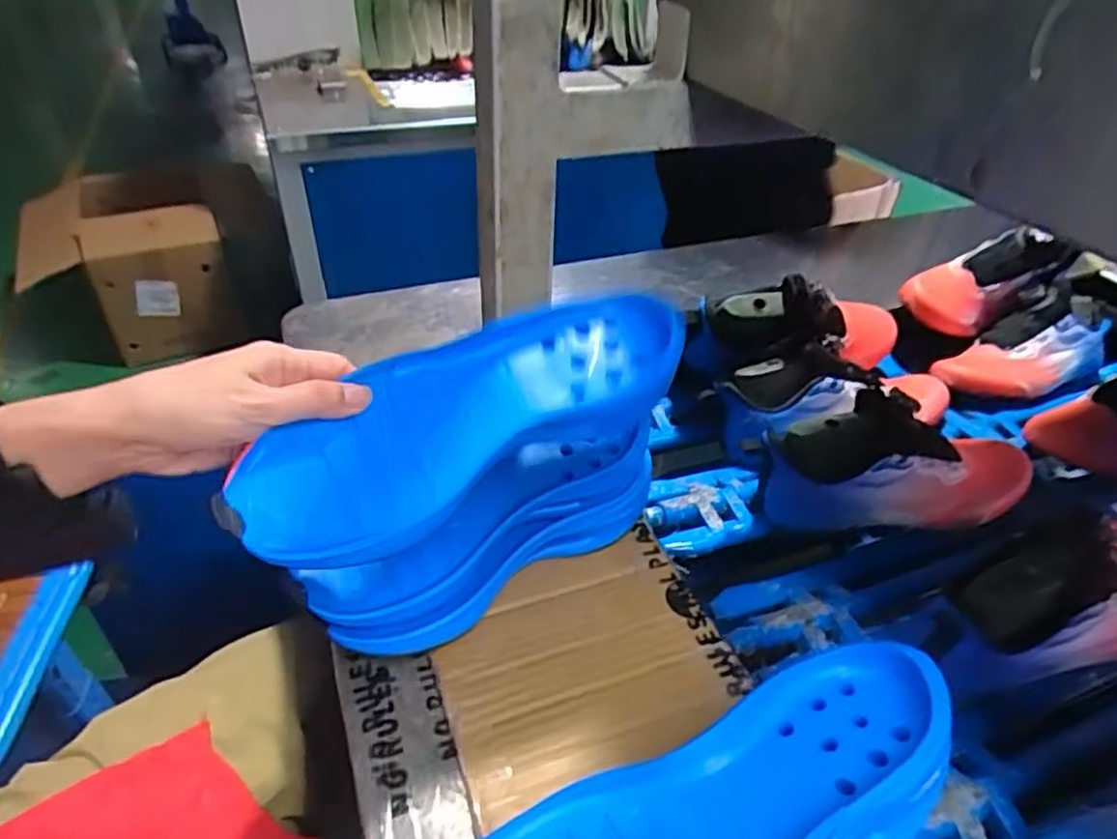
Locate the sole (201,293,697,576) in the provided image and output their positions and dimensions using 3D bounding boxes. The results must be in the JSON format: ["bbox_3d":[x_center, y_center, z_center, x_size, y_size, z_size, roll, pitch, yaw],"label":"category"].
[{"bbox_3d":[-0.050,-0.002,0.373,0.259,0.047,0.087,-27,76,-18],"label":"sole"}]

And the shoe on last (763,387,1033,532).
[{"bbox_3d":[0.292,0.038,0.584,0.229,0.101,0.068,-7,36,-7],"label":"shoe on last"}]

